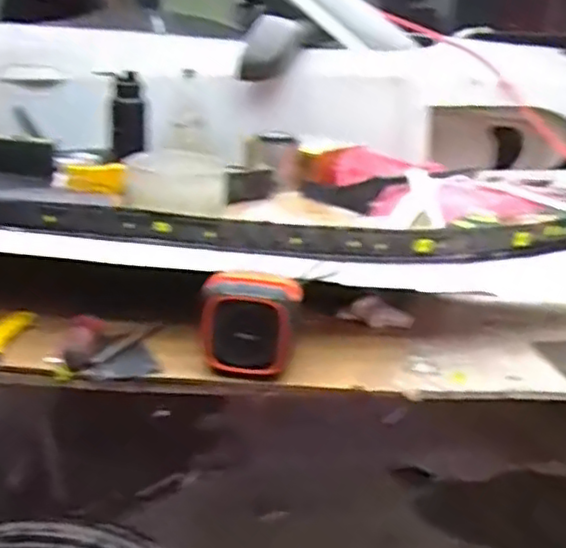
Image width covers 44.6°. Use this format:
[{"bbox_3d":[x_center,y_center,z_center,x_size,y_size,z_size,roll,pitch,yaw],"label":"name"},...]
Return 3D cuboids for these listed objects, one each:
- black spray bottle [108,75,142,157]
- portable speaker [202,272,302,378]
[{"bbox_3d":[-0.382,-0.377,1.643,0.106,0.198,0.072,-1,19,-4],"label":"black spray bottle"},{"bbox_3d":[-0.035,0.055,0.756,0.103,0.097,0.059,1,19,0],"label":"portable speaker"}]

